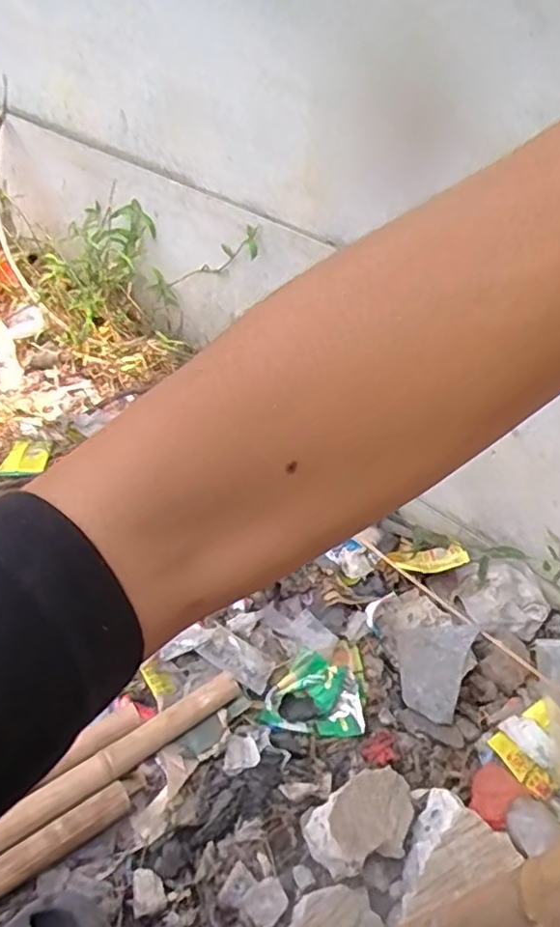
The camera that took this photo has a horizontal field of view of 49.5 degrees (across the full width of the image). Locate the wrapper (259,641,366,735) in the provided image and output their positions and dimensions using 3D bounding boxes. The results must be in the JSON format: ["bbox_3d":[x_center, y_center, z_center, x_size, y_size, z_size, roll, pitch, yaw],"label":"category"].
[{"bbox_3d":[0.053,0.339,0.945,0.156,0.031,0.155,3,43,1],"label":"wrapper"}]

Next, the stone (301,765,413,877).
[{"bbox_3d":[0.109,0.443,0.757,0.155,0.062,0.091,-27,51,-27],"label":"stone"}]

